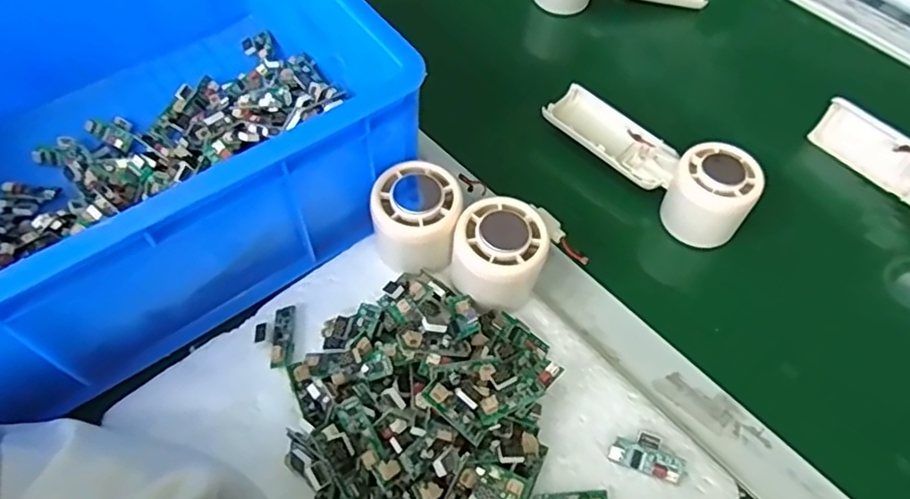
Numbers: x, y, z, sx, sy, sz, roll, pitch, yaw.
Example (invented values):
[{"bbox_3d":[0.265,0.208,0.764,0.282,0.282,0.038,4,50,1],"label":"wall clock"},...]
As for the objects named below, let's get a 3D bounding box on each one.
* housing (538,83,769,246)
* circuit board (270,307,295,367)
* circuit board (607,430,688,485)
[{"bbox_3d":[0.143,-0.072,0.462,0.163,0.048,0.054,40,66,20],"label":"housing"},{"bbox_3d":[-0.104,0.052,0.381,0.013,0.005,0.039,-2,60,-3],"label":"circuit board"},{"bbox_3d":[0.109,0.115,0.350,0.040,0.011,0.021,22,61,11],"label":"circuit board"}]

